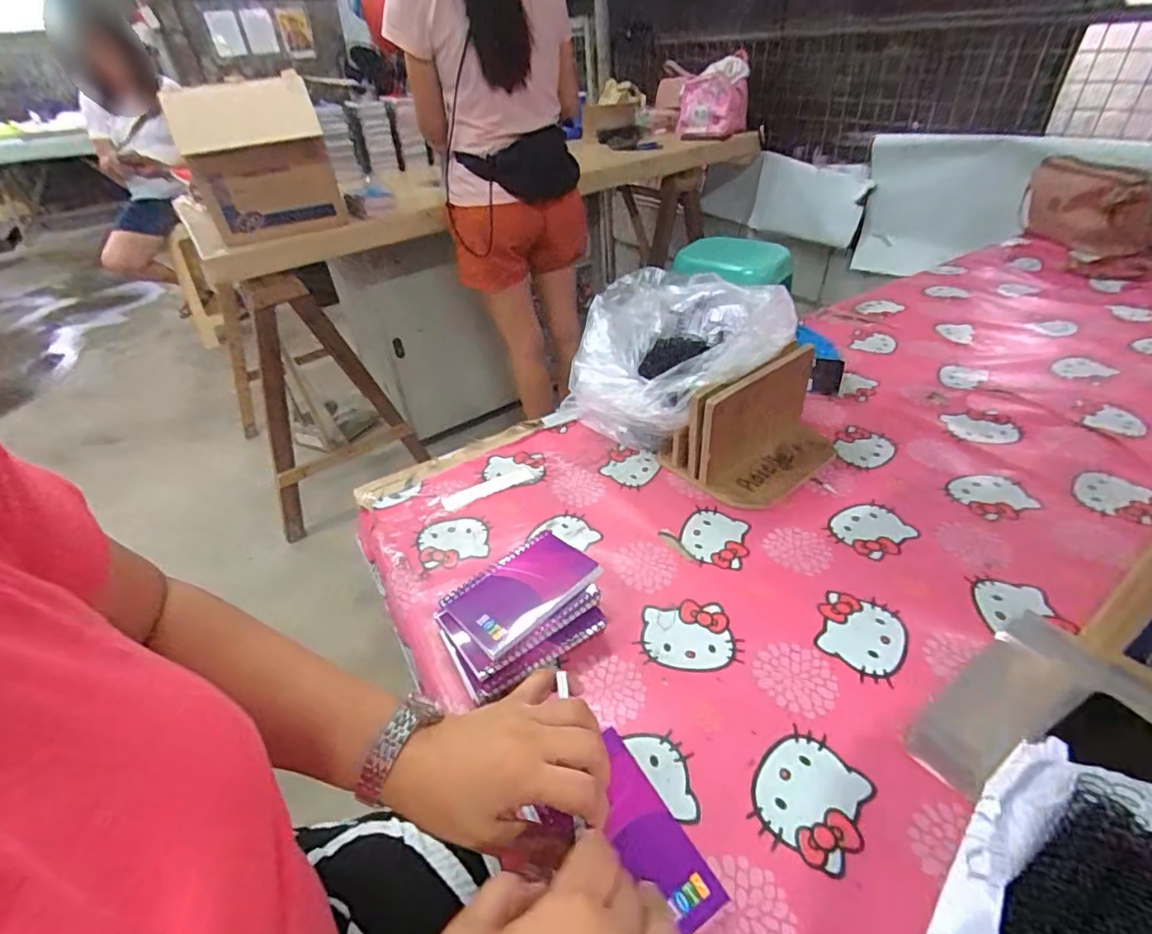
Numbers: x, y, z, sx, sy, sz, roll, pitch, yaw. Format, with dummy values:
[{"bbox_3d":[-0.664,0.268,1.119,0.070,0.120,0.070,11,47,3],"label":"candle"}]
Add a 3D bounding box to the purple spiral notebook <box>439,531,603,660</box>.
[{"bbox_3d":[-0.052,0.113,0.515,0.132,0.009,0.087,-33,48,-28],"label":"purple spiral notebook"}]

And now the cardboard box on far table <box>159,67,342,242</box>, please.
[{"bbox_3d":[-0.700,-0.672,1.211,0.279,0.289,0.158,-18,40,-13],"label":"cardboard box on far table"}]

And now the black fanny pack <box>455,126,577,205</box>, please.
[{"bbox_3d":[-0.126,-0.721,1.323,0.283,0.141,0.096,-23,42,-19],"label":"black fanny pack"}]

